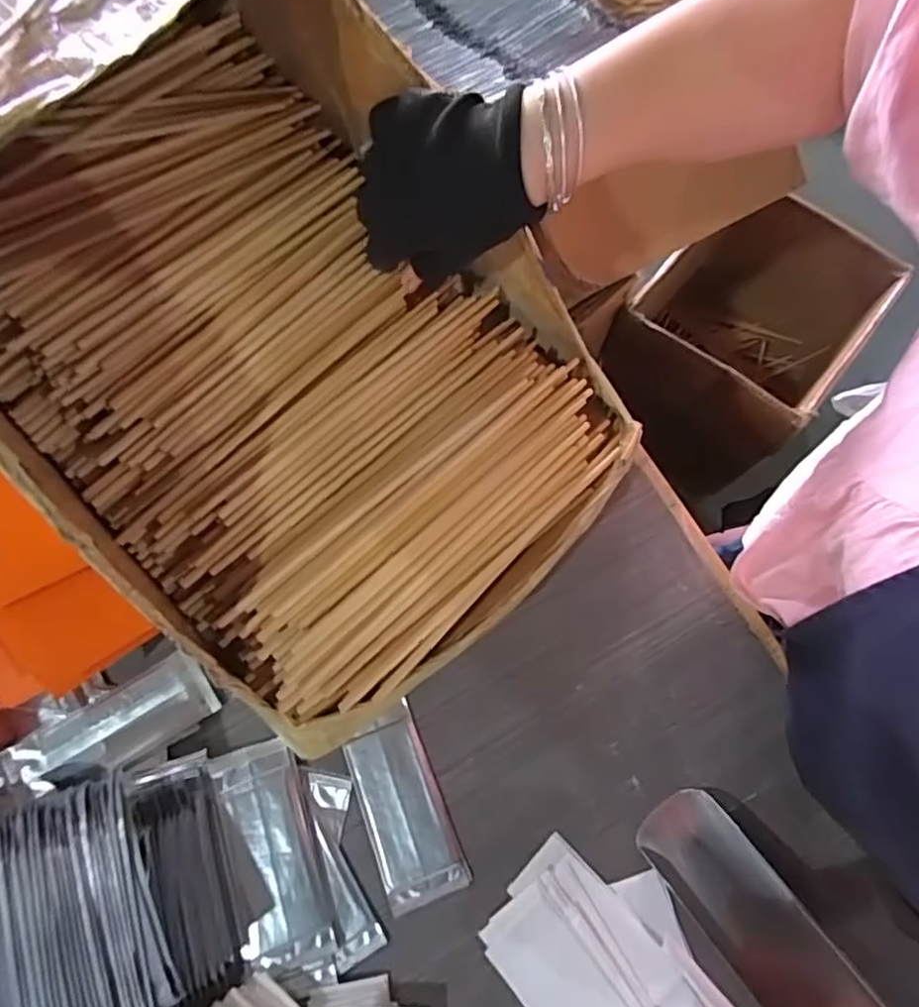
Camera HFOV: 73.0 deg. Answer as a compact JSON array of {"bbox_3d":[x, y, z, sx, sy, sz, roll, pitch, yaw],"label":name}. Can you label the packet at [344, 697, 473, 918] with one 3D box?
[{"bbox_3d":[-0.036,0.186,0.384,0.048,0.007,0.111,-20,74,-8],"label":"packet"}]

